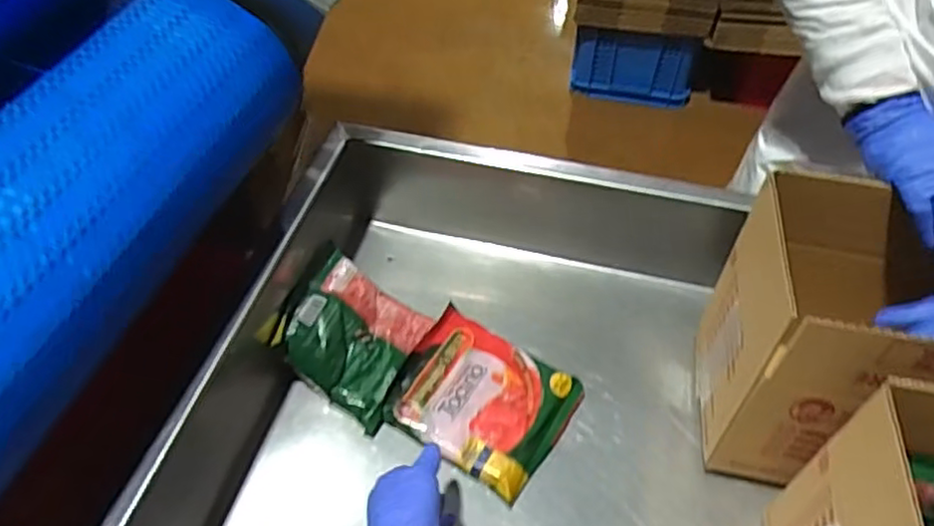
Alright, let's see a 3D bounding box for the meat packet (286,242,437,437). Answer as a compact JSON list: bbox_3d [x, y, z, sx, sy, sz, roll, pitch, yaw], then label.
[{"bbox_3d":[-0.114,0.071,0.682,0.128,0.029,0.140,36,54,-13],"label":"meat packet"}]

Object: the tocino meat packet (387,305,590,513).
[{"bbox_3d":[0.014,0.134,0.665,0.162,0.034,0.134,25,53,21],"label":"tocino meat packet"}]

